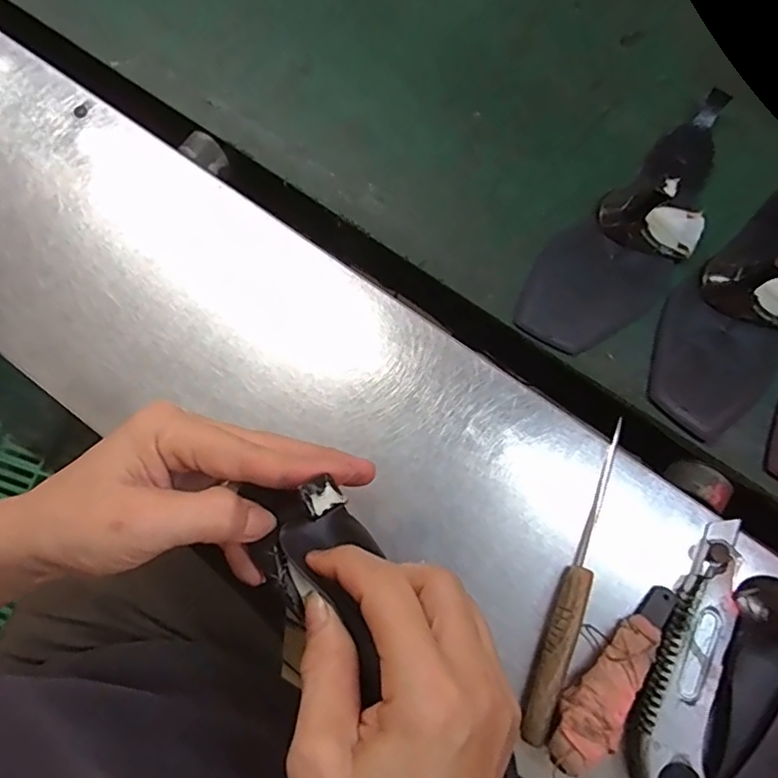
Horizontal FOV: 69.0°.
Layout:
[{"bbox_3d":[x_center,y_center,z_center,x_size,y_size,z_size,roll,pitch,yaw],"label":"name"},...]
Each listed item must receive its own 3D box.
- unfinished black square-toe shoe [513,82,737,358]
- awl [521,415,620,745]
[{"bbox_3d":[0.193,-0.127,0.413,0.246,0.050,0.088,-42,78,-10],"label":"unfinished black square-toe shoe"},{"bbox_3d":[0.115,0.111,0.343,0.019,0.014,0.192,20,76,6],"label":"awl"}]

